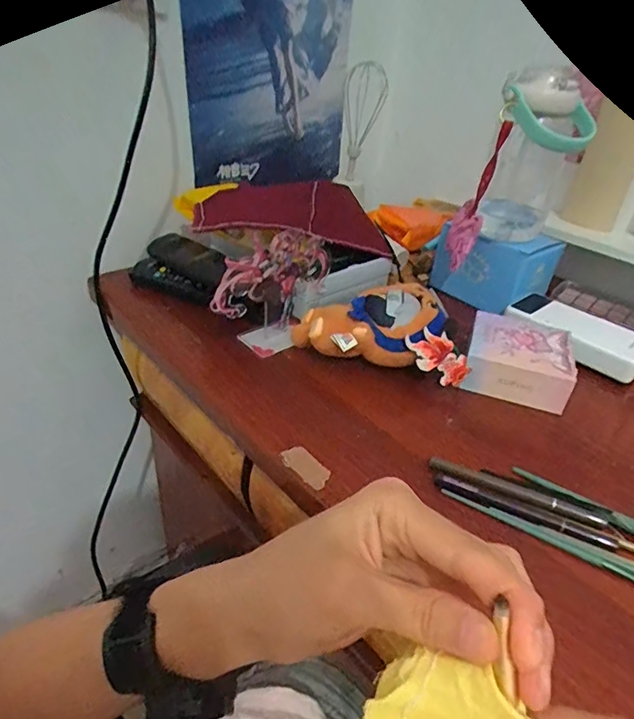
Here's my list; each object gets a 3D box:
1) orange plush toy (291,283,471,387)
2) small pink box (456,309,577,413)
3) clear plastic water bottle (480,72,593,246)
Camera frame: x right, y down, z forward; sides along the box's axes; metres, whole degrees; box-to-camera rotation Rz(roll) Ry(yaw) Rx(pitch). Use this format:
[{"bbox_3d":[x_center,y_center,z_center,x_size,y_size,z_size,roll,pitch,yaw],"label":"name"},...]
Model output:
[{"bbox_3d":[0.060,-0.033,0.492,0.159,0.055,0.094,6,34,0],"label":"orange plush toy"},{"bbox_3d":[0.198,-0.001,0.500,0.093,0.040,0.098,15,35,13],"label":"small pink box"},{"bbox_3d":[0.239,-0.215,0.551,0.088,0.164,0.090,20,37,20],"label":"clear plastic water bottle"}]

